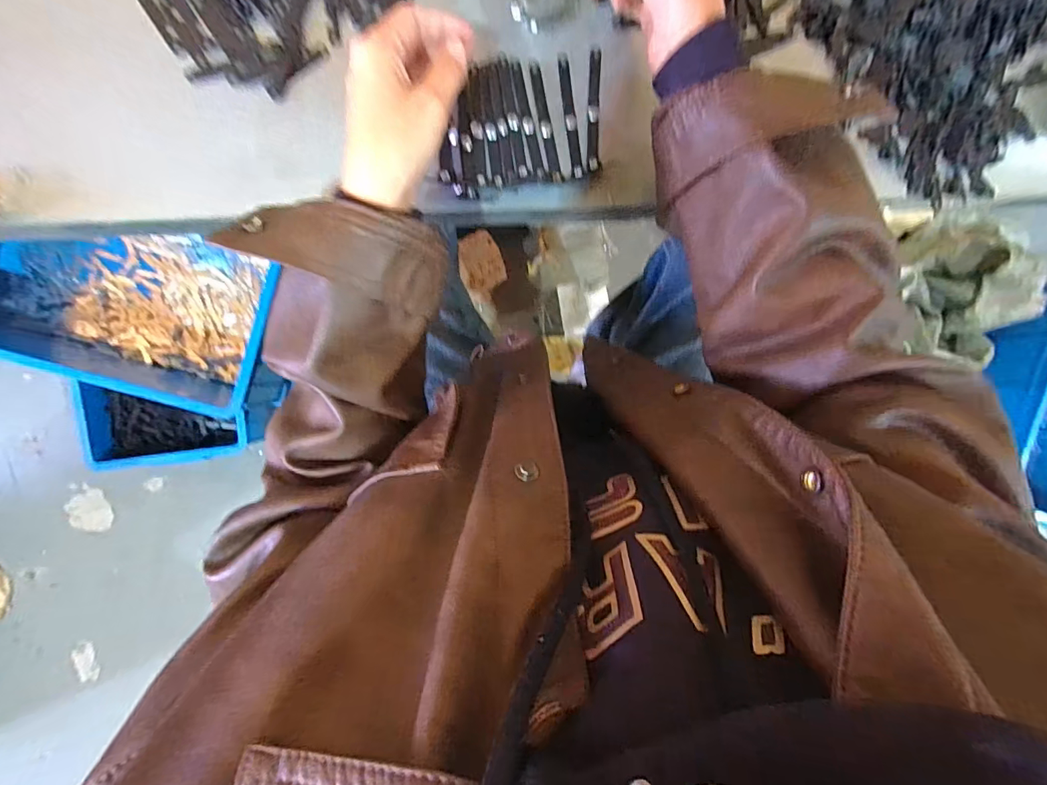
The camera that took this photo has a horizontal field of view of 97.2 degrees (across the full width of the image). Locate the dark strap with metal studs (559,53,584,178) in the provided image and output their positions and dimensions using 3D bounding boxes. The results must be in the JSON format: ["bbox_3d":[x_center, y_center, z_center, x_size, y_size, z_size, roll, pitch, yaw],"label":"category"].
[{"bbox_3d":[0.035,-0.208,0.346,0.008,0.004,0.091,-8,93,-5],"label":"dark strap with metal studs"}]

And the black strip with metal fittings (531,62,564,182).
[{"bbox_3d":[0.017,-0.202,0.345,0.008,0.004,0.087,-13,94,-4],"label":"black strip with metal fittings"}]

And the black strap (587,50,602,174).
[{"bbox_3d":[0.054,-0.213,0.348,0.010,0.004,0.089,0,93,-5],"label":"black strap"}]

